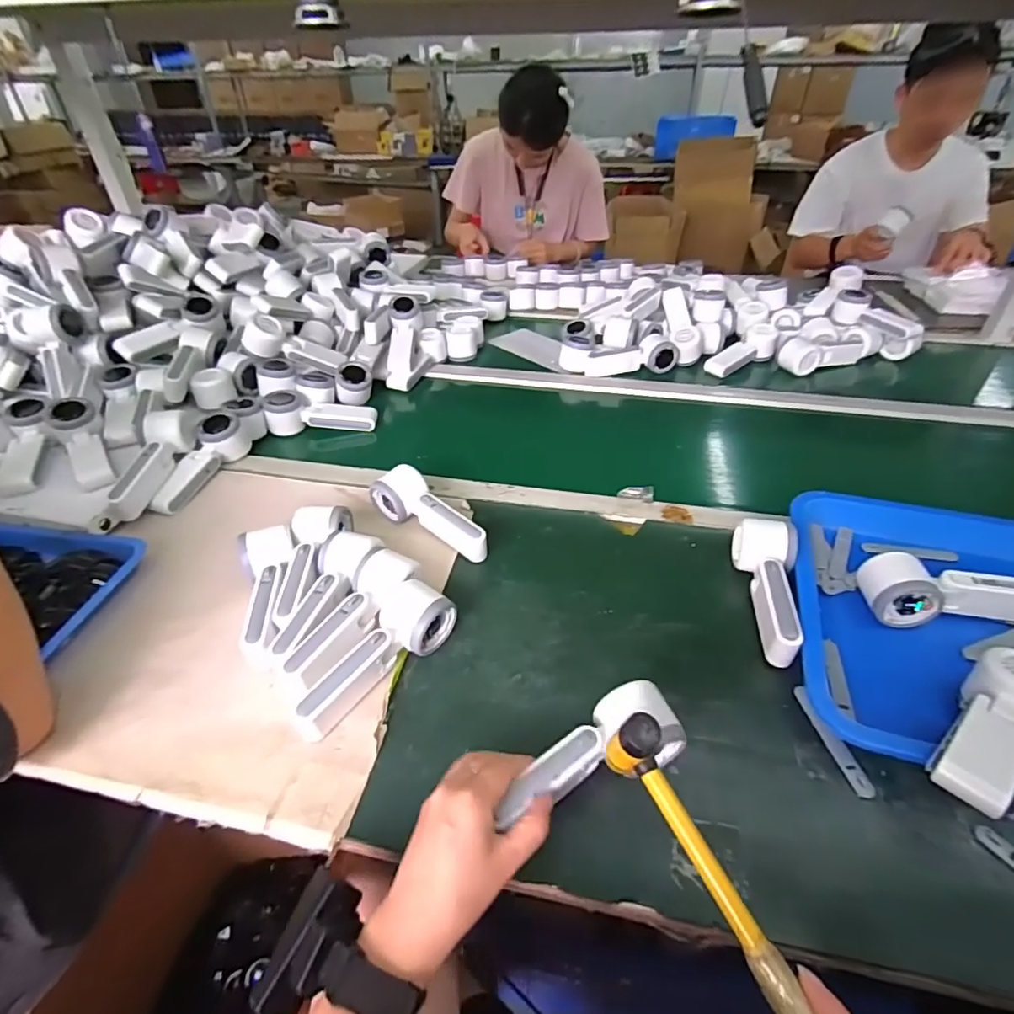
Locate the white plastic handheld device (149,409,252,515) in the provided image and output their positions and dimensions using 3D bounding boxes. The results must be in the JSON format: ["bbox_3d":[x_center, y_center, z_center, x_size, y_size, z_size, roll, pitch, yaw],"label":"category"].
[{"bbox_3d":[-0.414,-0.058,0.733,0.056,0.048,0.171,9,55,13],"label":"white plastic handheld device"}]

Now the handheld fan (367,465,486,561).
[{"bbox_3d":[-0.088,0.009,0.639,0.163,0.057,0.060,30,50,33],"label":"handheld fan"}]

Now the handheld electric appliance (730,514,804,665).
[{"bbox_3d":[0.261,0.079,0.541,0.055,0.052,0.149,10,41,15],"label":"handheld electric appliance"}]

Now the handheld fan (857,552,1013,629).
[{"bbox_3d":[0.441,0.078,0.529,0.163,0.049,0.060,-2,40,0],"label":"handheld fan"}]

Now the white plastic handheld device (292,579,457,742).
[{"bbox_3d":[-0.121,0.139,0.491,0.057,0.051,0.161,21,45,26],"label":"white plastic handheld device"}]

